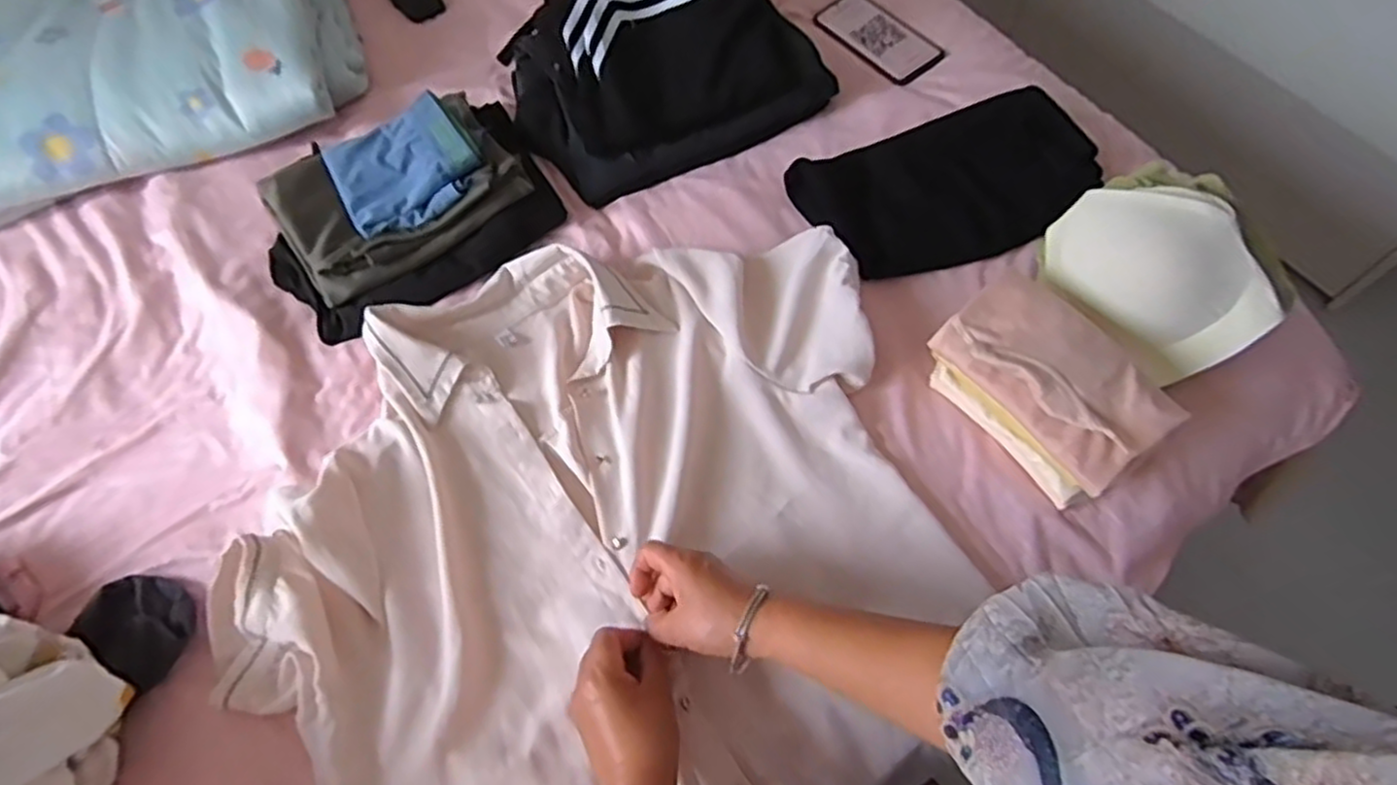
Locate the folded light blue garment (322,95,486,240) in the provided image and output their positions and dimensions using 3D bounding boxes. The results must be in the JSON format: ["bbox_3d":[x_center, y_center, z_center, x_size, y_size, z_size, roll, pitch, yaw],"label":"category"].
[{"bbox_3d":[-0.302,-0.234,0.755,0.144,0.037,0.131,-25,64,-12],"label":"folded light blue garment"}]

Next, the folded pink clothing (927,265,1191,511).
[{"bbox_3d":[0.314,-0.012,0.654,0.122,0.083,0.187,-33,66,-15],"label":"folded pink clothing"}]

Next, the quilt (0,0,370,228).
[{"bbox_3d":[-0.693,-0.405,0.870,0.529,0.108,0.367,-16,63,-7],"label":"quilt"}]

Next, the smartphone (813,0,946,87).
[{"bbox_3d":[0.227,-0.454,0.927,0.086,0.015,0.171,-33,66,-15],"label":"smartphone"}]

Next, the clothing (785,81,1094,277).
[{"bbox_3d":[0.261,-0.217,0.769,0.305,0.048,0.168,-15,63,-7],"label":"clothing"}]

